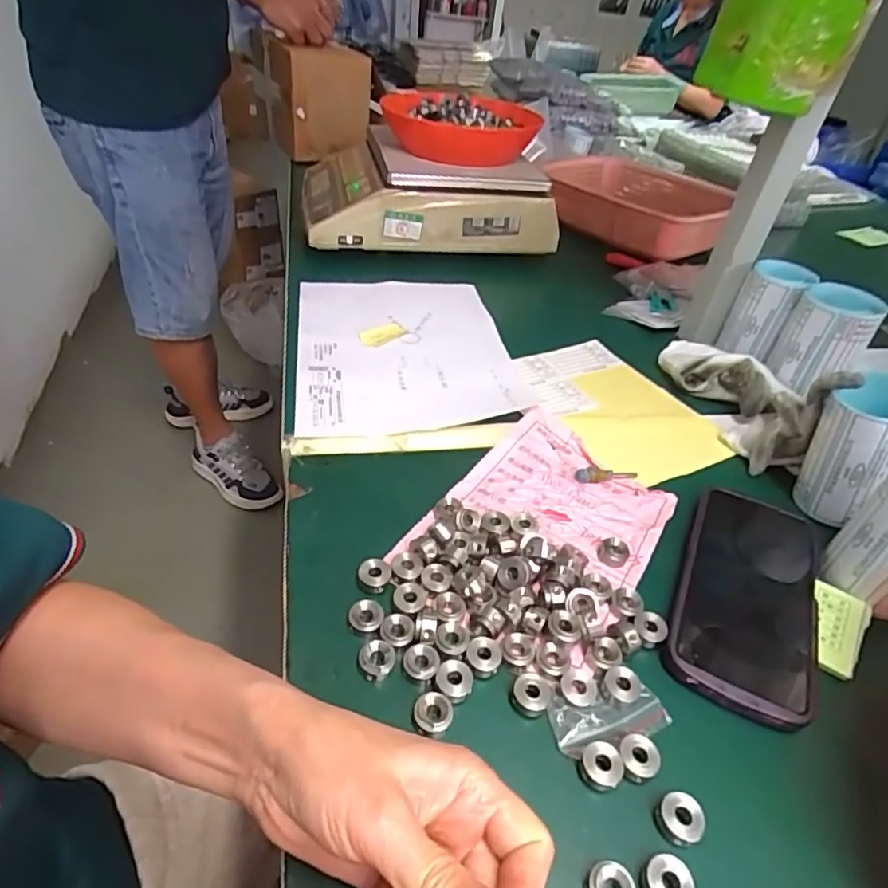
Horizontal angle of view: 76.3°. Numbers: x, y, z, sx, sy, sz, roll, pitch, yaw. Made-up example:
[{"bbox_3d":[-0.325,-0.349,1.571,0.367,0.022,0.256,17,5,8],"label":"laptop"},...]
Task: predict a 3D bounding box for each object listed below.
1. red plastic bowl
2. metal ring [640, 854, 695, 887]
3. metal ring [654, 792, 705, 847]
[{"bbox_3d":[0.031,-0.405,0.724,0.171,0.055,0.180,14,42,8],"label":"red plastic bowl"},{"bbox_3d":[0.096,0.189,0.242,0.018,0.015,0.020,-15,45,-25],"label":"metal ring"},{"bbox_3d":[0.109,0.174,0.262,0.019,0.014,0.019,5,40,-4],"label":"metal ring"}]

